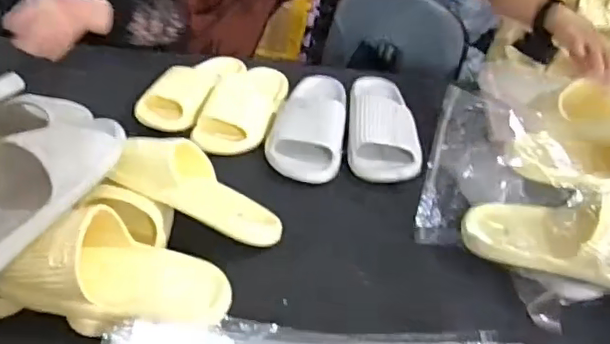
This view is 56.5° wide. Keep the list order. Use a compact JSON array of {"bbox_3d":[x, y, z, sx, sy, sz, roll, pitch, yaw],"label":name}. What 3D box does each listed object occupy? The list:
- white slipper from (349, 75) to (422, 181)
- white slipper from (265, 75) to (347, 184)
[{"bbox_3d":[0.124,-0.086,0.900,0.110,0.063,0.293,5,37,-1],"label":"white slipper"},{"bbox_3d":[0.009,-0.091,0.915,0.112,0.061,0.263,7,37,2],"label":"white slipper"}]

